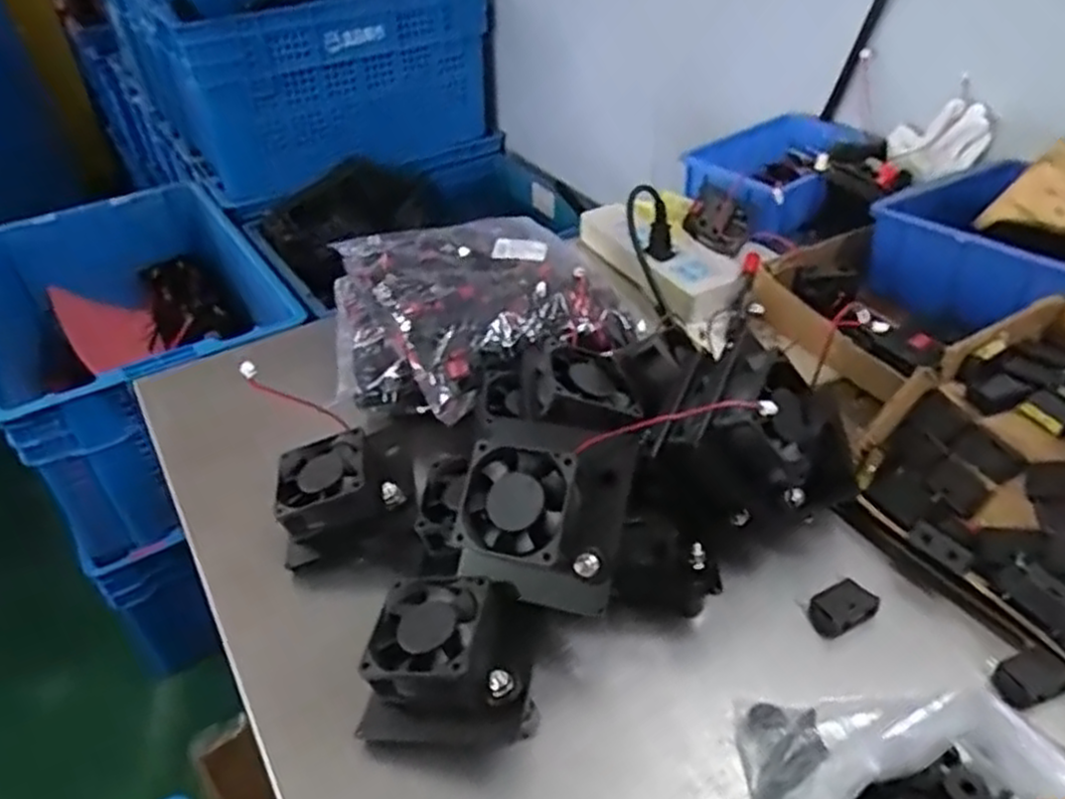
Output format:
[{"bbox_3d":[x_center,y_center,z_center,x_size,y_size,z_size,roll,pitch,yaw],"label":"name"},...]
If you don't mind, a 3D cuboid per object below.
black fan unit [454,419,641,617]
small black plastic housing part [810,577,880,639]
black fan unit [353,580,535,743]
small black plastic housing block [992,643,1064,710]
[{"bbox_3d":[0.005,0.063,0.419,0.095,0.050,0.097,6,80,15],"label":"black fan unit"},{"bbox_3d":[0.180,0.122,0.443,0.034,0.020,0.025,-19,42,-20],"label":"small black plastic housing part"},{"bbox_3d":[-0.040,0.140,0.402,0.089,0.053,0.081,3,39,6],"label":"black fan unit"},{"bbox_3d":[0.265,0.147,0.404,0.042,0.011,0.026,-17,41,-18],"label":"small black plastic housing block"}]

